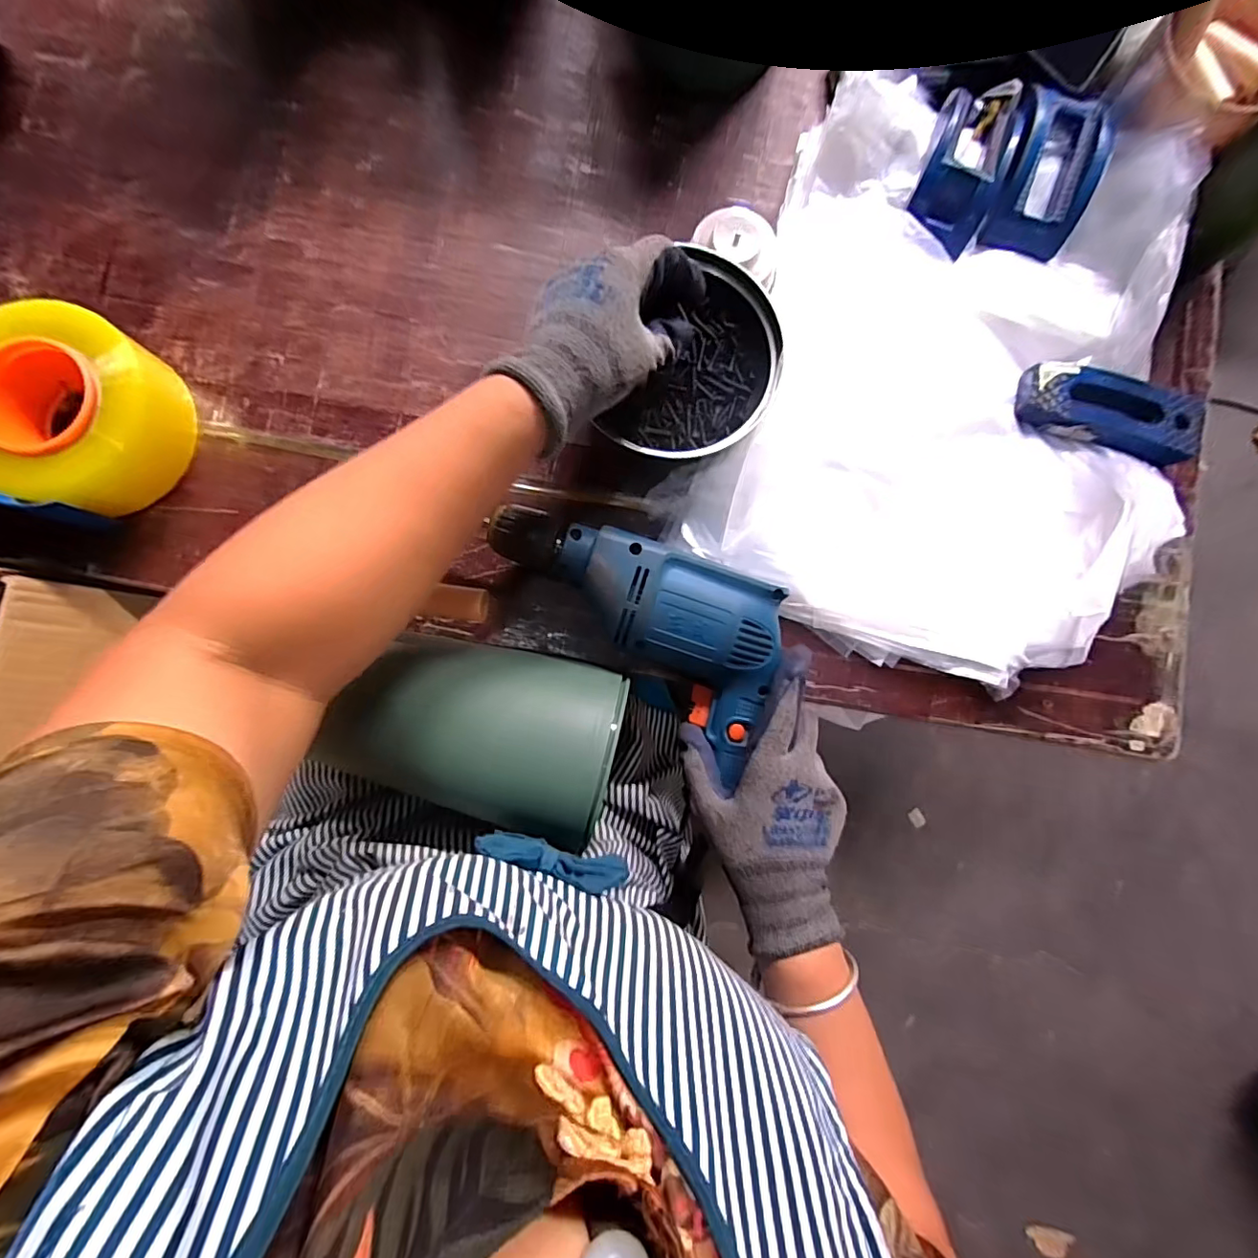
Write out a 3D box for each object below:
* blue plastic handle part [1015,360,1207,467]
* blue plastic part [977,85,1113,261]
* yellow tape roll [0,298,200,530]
[{"bbox_3d":[0.389,-0.174,0.436,0.150,0.030,0.059,14,86,-1],"label":"blue plastic handle part"},{"bbox_3d":[0.337,-0.370,0.441,0.077,0.040,0.113,19,86,-1],"label":"blue plastic part"},{"bbox_3d":[-0.412,-0.158,0.389,0.155,0.067,0.139,29,86,0],"label":"yellow tape roll"}]

